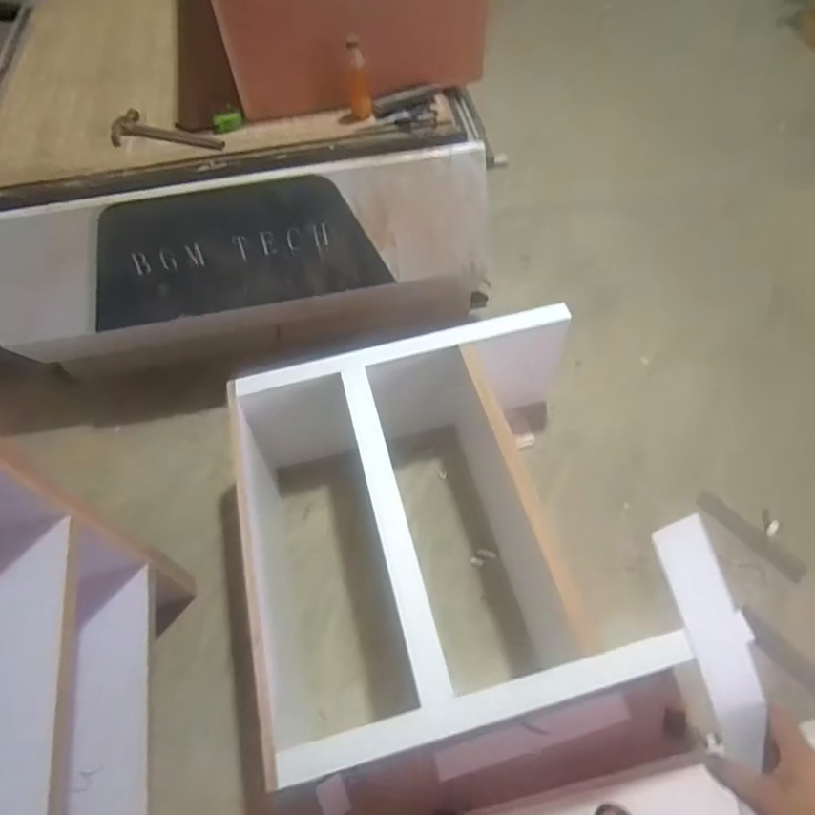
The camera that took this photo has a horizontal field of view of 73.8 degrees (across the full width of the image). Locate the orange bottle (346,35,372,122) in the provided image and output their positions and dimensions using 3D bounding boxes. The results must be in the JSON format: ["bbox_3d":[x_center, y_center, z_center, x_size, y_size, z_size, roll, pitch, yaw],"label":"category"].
[{"bbox_3d":[-0.118,-0.793,1.302,0.055,0.173,0.049,-8,57,-2],"label":"orange bottle"}]

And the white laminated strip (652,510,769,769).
[{"bbox_3d":[0.292,0.217,0.509,0.057,0.016,0.222,-15,83,-7],"label":"white laminated strip"}]

